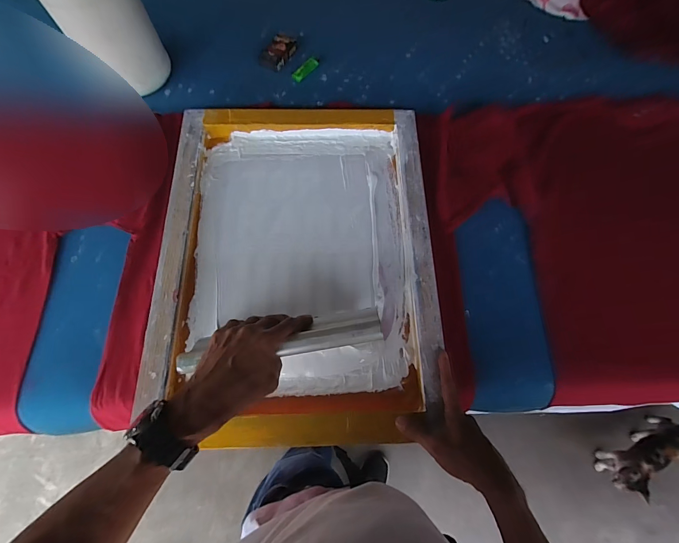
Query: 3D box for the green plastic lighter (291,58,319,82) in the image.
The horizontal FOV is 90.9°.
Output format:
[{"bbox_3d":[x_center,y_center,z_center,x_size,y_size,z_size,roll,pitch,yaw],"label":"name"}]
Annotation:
[{"bbox_3d":[-0.075,-0.448,0.741,0.026,0.007,0.070,37,74,12],"label":"green plastic lighter"}]

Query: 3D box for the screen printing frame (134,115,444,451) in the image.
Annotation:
[{"bbox_3d":[-0.072,-0.032,0.585,0.452,0.044,0.593,-1,70,-1],"label":"screen printing frame"}]

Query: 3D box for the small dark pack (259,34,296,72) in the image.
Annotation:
[{"bbox_3d":[-0.138,-0.494,0.752,0.053,0.019,0.092,22,71,7],"label":"small dark pack"}]

